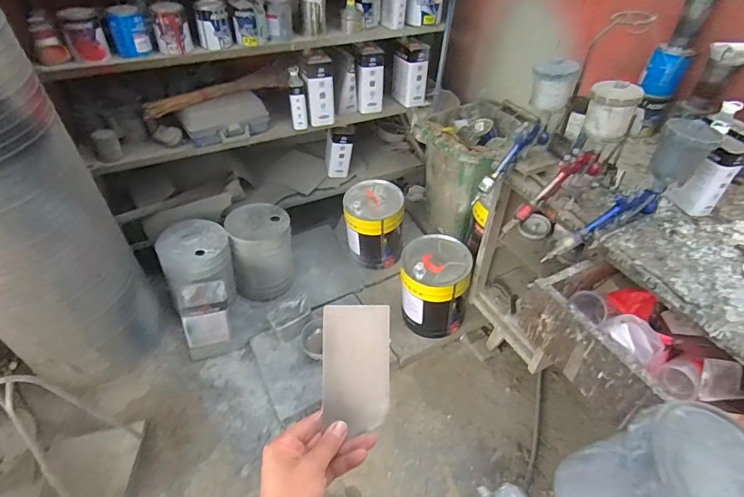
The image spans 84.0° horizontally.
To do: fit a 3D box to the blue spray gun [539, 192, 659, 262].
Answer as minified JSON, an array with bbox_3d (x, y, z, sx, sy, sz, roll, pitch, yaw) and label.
[{"bbox_3d":[0.540,-0.050,0.985,0.284,0.096,0.032,-32,44,13],"label":"blue spray gun"}]

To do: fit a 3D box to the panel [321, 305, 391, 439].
[{"bbox_3d":[-0.016,0.126,0.437,0.072,0.006,0.128,2,87,-16],"label":"panel"}]

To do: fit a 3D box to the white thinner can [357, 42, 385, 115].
[{"bbox_3d":[-0.007,-0.731,1.809,0.121,0.269,0.103,-1,44,-1],"label":"white thinner can"}]

